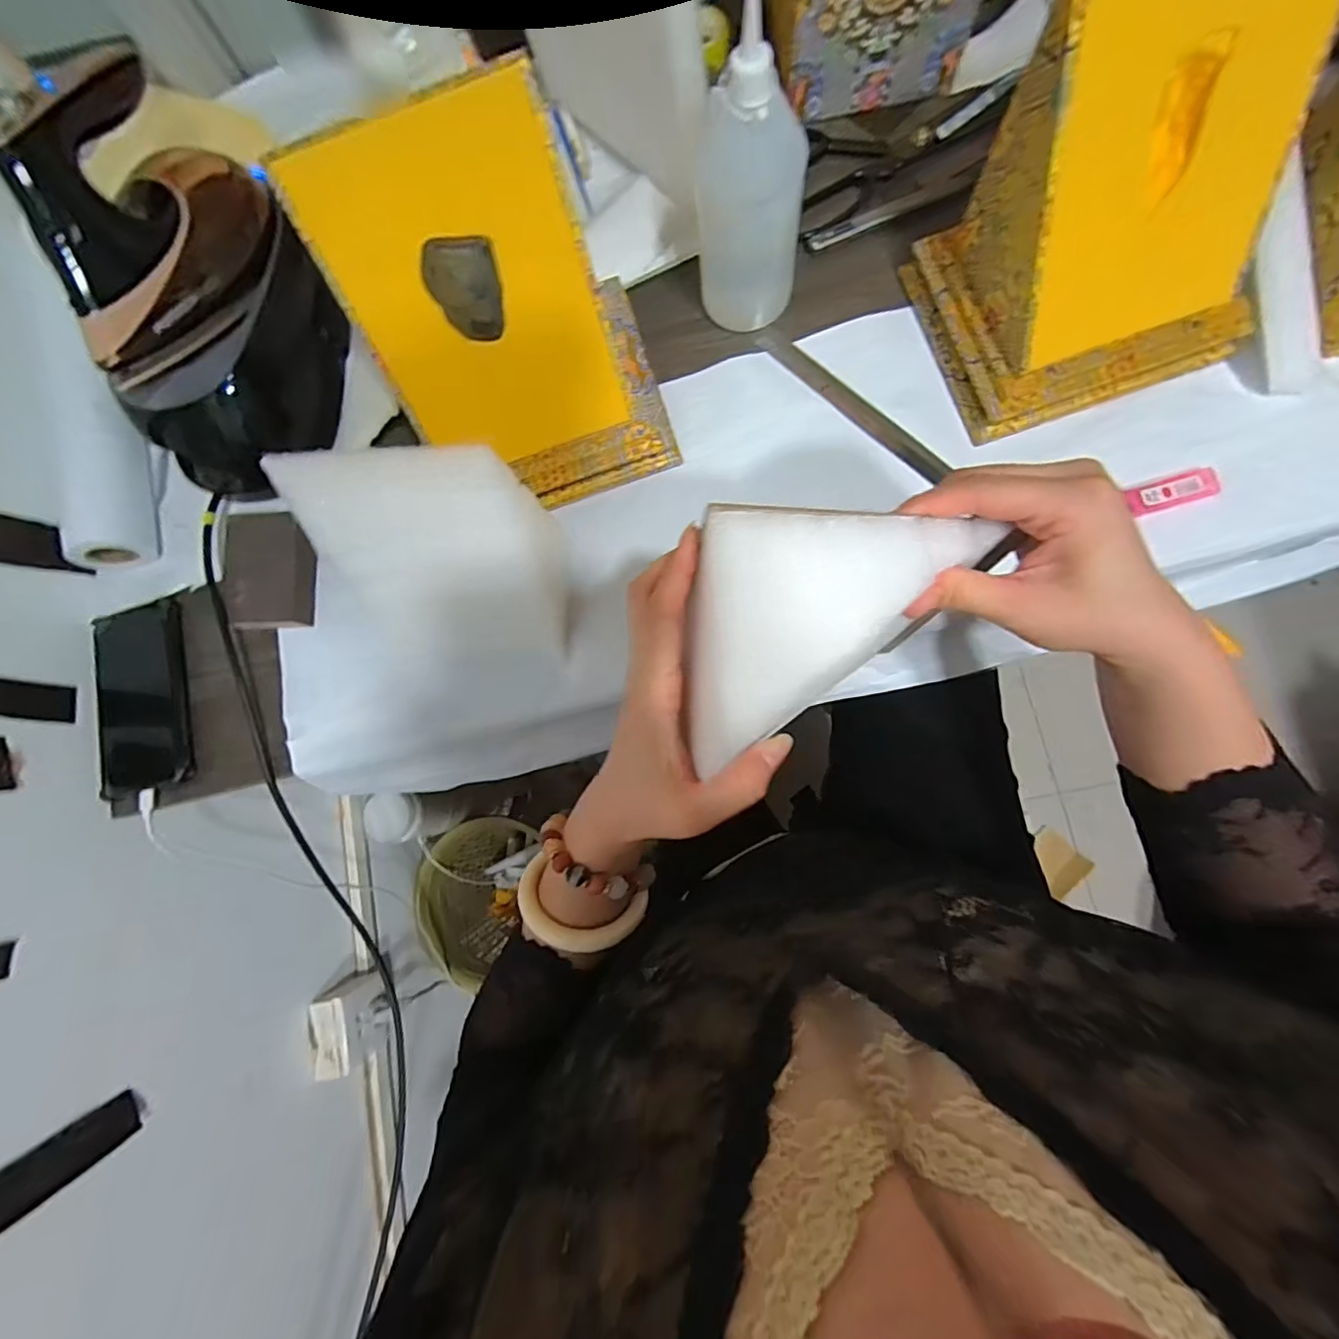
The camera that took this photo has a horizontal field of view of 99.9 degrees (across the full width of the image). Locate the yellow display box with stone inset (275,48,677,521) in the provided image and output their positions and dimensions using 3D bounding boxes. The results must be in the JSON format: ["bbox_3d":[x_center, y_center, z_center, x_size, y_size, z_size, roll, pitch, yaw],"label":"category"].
[{"bbox_3d":[-0.109,-0.228,0.391,0.180,0.195,0.148,-20,81,4],"label":"yellow display box with stone inset"}]

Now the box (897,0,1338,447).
[{"bbox_3d":[0.298,-0.296,0.356,0.192,0.193,0.165,-19,81,4],"label":"box"}]

